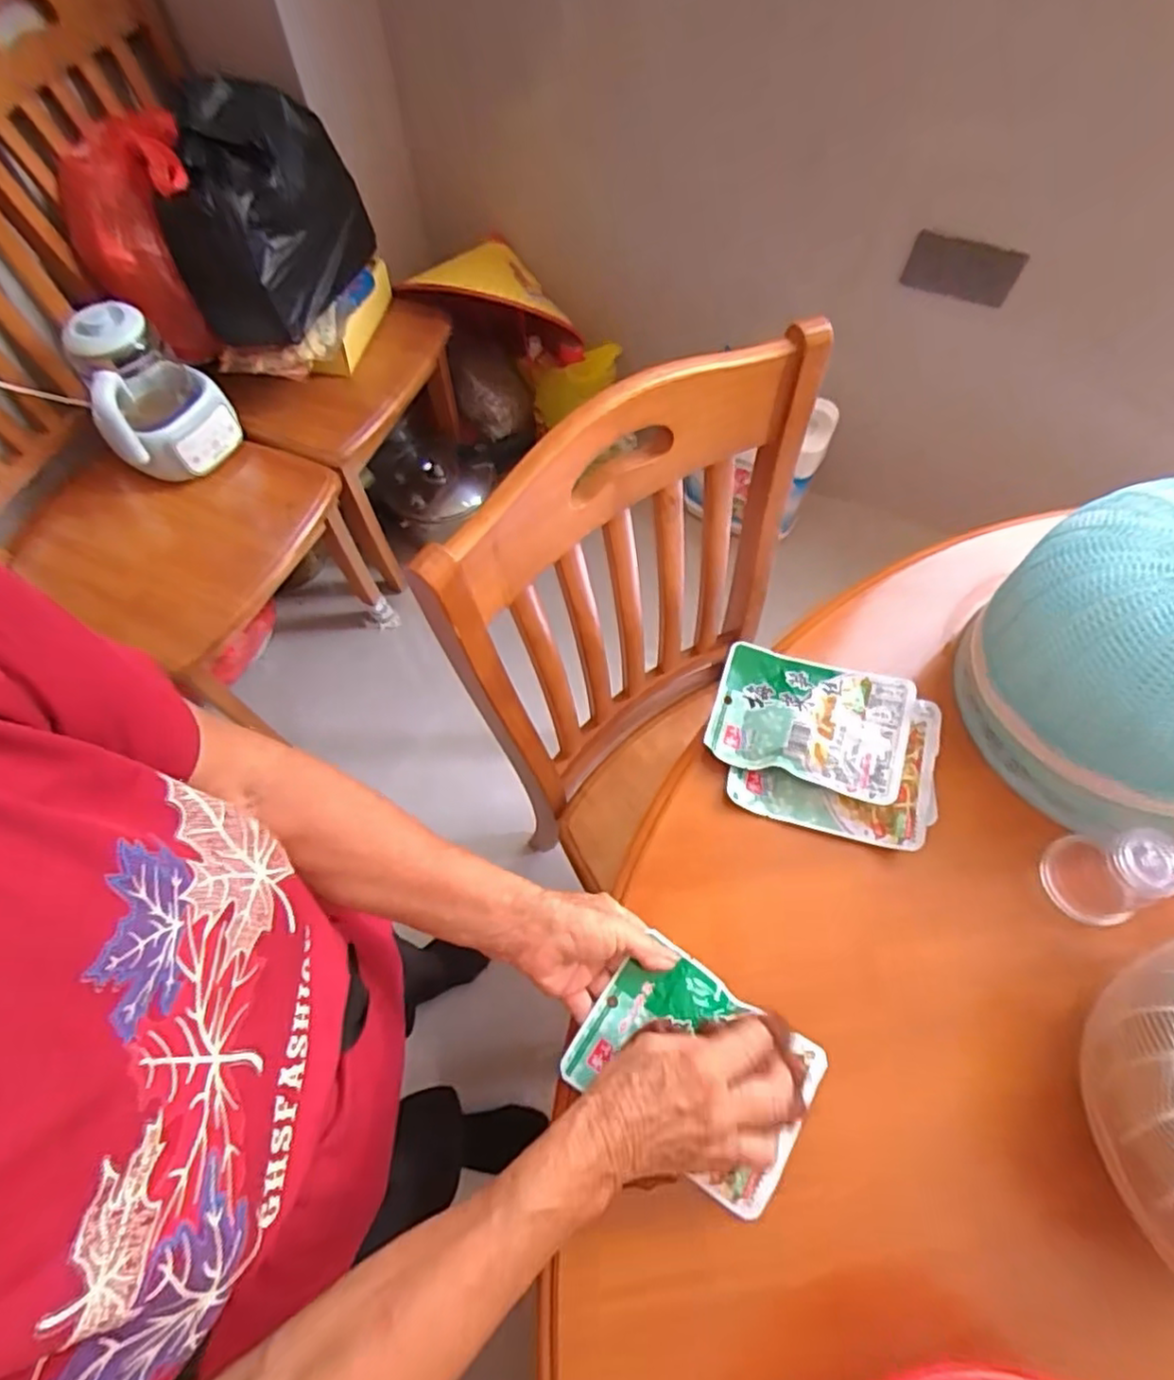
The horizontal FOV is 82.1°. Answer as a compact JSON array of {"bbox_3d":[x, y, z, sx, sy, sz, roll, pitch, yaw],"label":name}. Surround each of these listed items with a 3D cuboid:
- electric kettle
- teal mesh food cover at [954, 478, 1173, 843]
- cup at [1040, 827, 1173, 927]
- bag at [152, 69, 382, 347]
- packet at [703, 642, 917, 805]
[{"bbox_3d":[-0.668,-0.449,1.035,0.183,0.206,0.143,-39,70,-16],"label":"electric kettle"},{"bbox_3d":[0.417,-0.025,0.486,0.221,0.178,0.220,25,67,12],"label":"teal mesh food cover"},{"bbox_3d":[0.379,0.130,0.483,0.061,0.069,0.065,-9,65,-4],"label":"cup"},{"bbox_3d":[-0.503,-0.748,1.061,0.251,0.243,0.298,-3,64,-1],"label":"bag"},{"bbox_3d":[0.183,0.024,0.557,0.152,0.027,0.110,19,66,9],"label":"packet"}]

